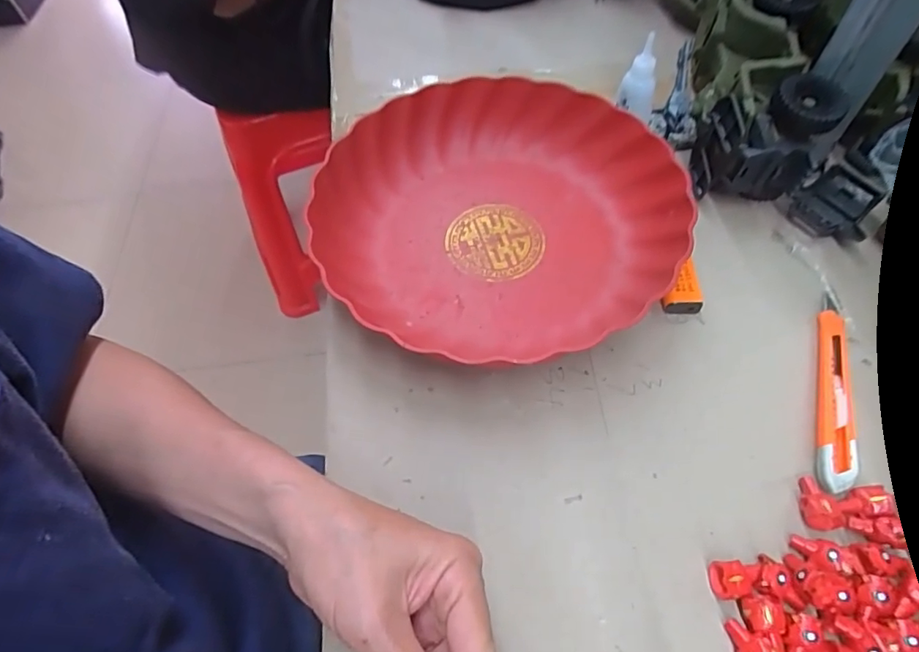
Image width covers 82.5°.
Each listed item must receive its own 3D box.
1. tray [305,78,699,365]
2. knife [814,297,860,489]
[{"bbox_3d":[0.027,-0.079,0.369,0.245,0.055,0.208,4,57,6],"label":"tray"},{"bbox_3d":[0.222,0.033,0.310,0.019,0.010,0.138,16,59,13],"label":"knife"}]

